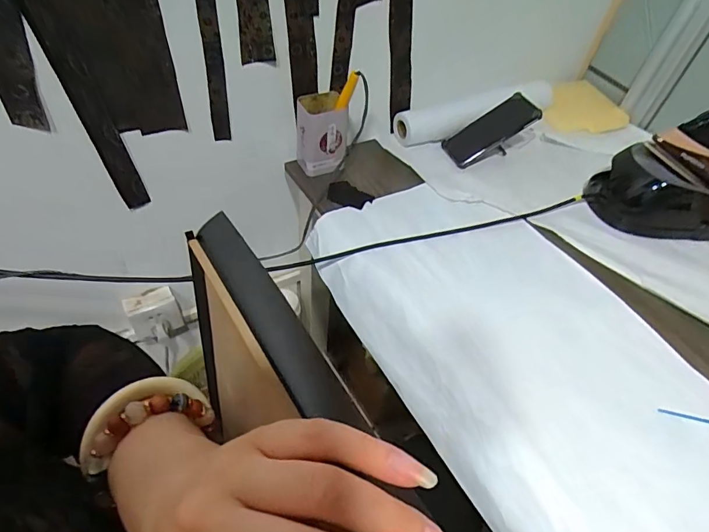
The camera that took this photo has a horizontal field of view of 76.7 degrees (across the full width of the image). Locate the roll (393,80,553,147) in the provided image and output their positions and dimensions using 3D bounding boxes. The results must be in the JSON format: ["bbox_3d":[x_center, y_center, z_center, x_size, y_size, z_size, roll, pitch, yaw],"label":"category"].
[{"bbox_3d":[0.212,-0.287,0.844,0.275,0.063,0.056,-16,50,2],"label":"roll"}]

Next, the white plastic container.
[{"bbox_3d":[-0.055,-0.219,0.757,0.088,0.113,0.084,3,48,-2],"label":"white plastic container"}]

